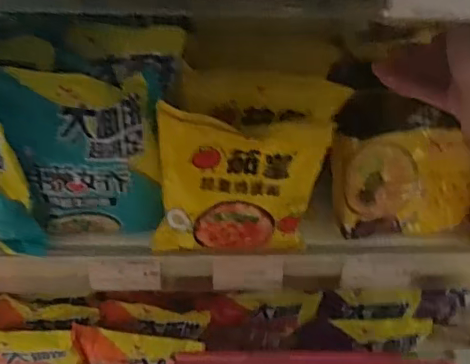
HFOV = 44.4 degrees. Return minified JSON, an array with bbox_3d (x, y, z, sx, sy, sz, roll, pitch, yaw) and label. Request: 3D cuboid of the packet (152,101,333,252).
[{"bbox_3d":[0.003,0.001,0.504,0.136,0.140,0.048,2,30,-6],"label":"packet"}]

